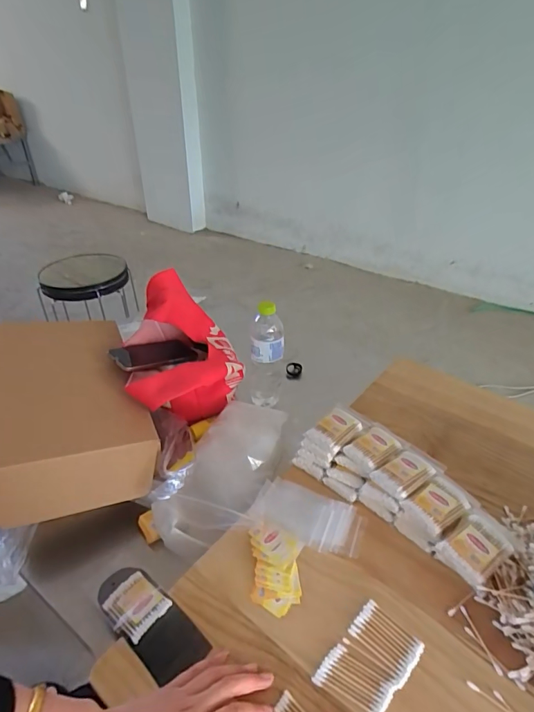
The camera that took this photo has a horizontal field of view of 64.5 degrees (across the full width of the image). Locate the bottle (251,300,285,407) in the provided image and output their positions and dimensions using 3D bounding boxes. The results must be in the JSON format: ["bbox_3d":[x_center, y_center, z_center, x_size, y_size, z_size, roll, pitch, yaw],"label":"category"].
[{"bbox_3d":[0.000,0.001,0.838,0.069,0.223,0.066,2,36,1],"label":"bottle"}]

